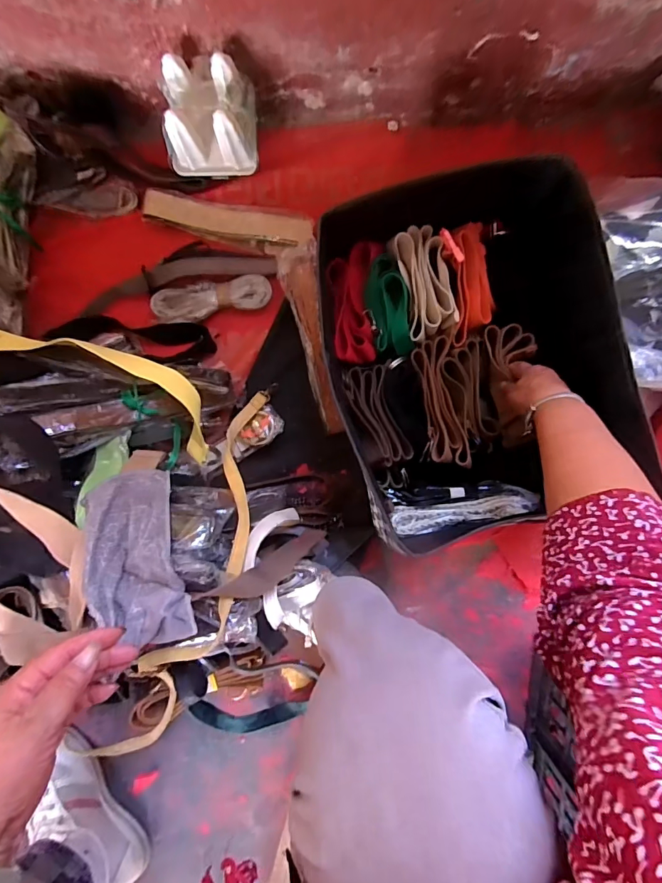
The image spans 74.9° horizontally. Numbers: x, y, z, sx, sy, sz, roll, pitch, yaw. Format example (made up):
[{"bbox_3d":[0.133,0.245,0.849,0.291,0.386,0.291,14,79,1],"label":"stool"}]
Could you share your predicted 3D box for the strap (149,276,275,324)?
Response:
[{"bbox_3d":[-0.174,-0.206,0.633,0.170,0.022,0.055,-9,87,0],"label":"strap"}]

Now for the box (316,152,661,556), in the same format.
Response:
[{"bbox_3d":[0.167,-0.105,0.545,0.301,0.156,0.433,-11,87,-1],"label":"box"}]

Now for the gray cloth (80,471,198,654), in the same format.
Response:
[{"bbox_3d":[-0.215,0.131,0.484,0.096,0.063,0.188,-19,87,-1],"label":"gray cloth"}]

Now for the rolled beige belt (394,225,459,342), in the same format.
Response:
[{"bbox_3d":[0.127,-0.215,0.580,0.070,0.043,0.148,-14,87,-1],"label":"rolled beige belt"}]

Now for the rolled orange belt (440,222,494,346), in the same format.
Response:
[{"bbox_3d":[0.187,-0.216,0.576,0.061,0.034,0.153,-11,87,-1],"label":"rolled orange belt"}]

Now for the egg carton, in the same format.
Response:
[{"bbox_3d":[-0.167,-0.438,0.586,0.121,0.103,0.096,-1,87,0],"label":"egg carton"}]

